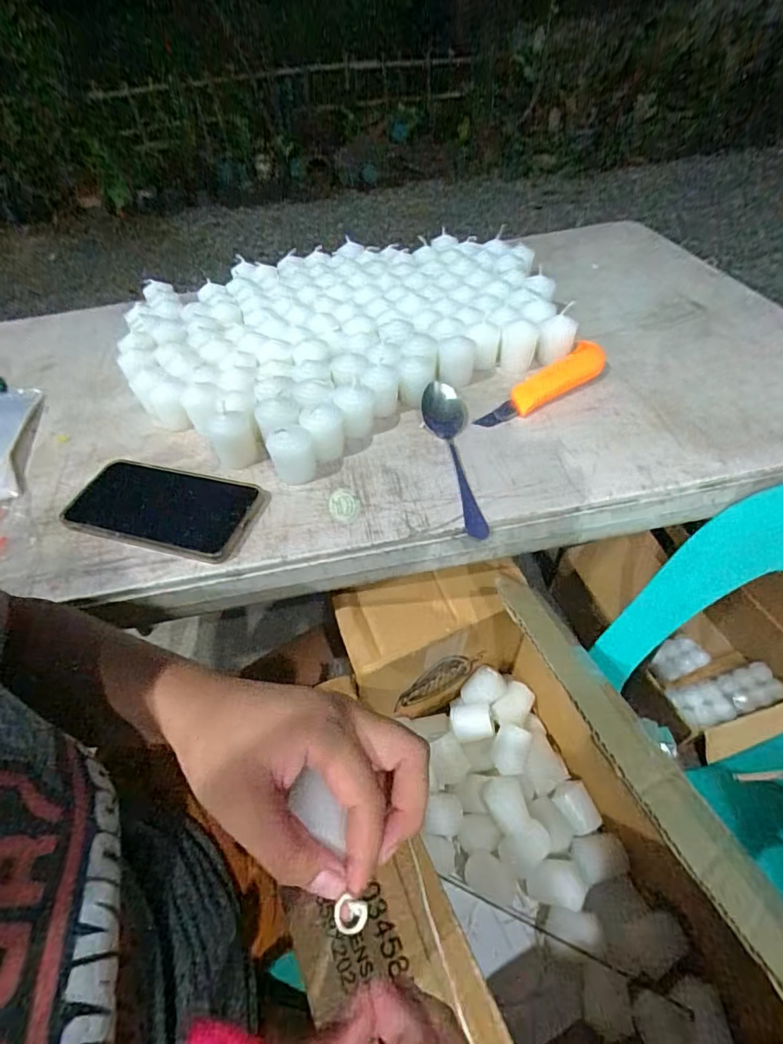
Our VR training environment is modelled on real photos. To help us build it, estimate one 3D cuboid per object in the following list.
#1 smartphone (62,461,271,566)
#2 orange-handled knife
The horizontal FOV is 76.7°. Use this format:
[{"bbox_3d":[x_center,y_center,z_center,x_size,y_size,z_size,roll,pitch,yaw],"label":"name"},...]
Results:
[{"bbox_3d":[-0.191,-0.012,0.415,0.162,0.014,0.079,9,49,13],"label":"smartphone"},{"bbox_3d":[0.148,-0.134,0.486,0.157,0.022,0.033,-30,52,-21],"label":"orange-handled knife"}]

